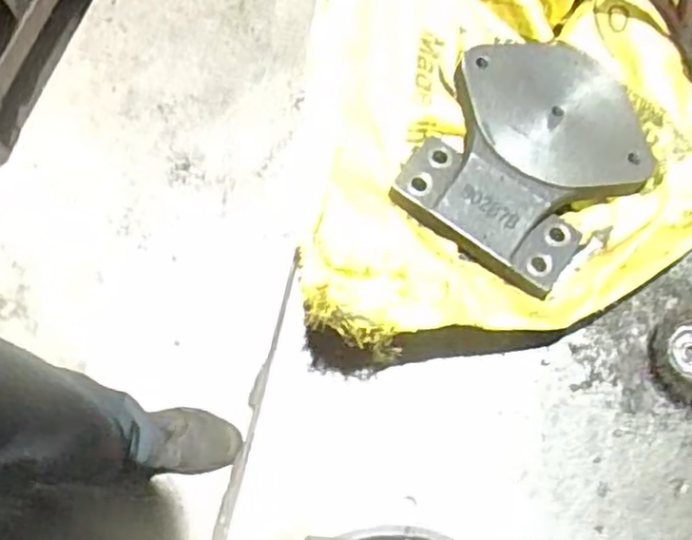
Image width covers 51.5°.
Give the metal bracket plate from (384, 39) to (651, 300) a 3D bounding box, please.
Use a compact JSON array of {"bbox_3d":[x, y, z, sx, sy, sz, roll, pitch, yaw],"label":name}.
[{"bbox_3d":[0.143,-0.095,0.554,0.153,0.026,0.188,36,77,9],"label":"metal bracket plate"}]

